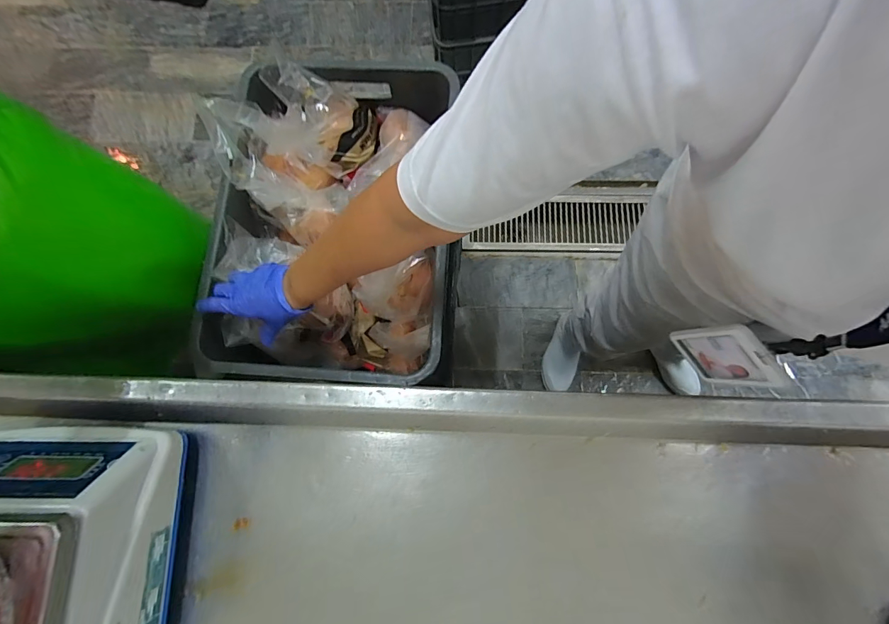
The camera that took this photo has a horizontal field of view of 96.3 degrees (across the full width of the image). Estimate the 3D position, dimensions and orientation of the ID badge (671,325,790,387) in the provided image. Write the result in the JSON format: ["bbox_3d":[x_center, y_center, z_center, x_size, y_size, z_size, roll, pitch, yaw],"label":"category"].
[{"bbox_3d":[0.265,0.041,0.380,0.010,0.103,0.069,-38,80,-5],"label":"ID badge"}]

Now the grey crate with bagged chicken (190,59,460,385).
[{"bbox_3d":[-0.168,-0.154,0.660,0.340,0.187,0.520,2,80,2],"label":"grey crate with bagged chicken"}]

